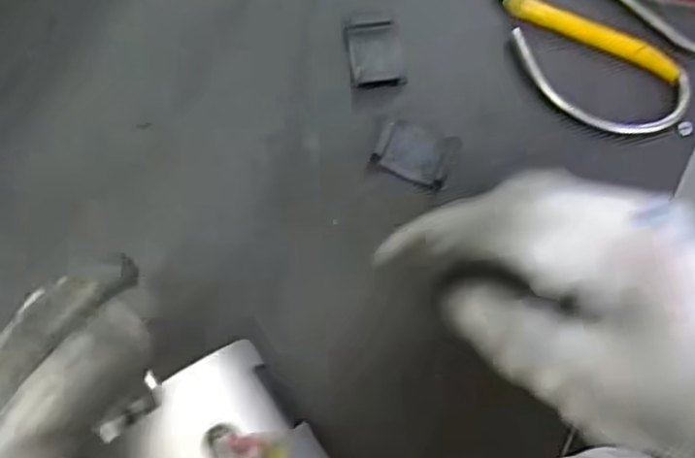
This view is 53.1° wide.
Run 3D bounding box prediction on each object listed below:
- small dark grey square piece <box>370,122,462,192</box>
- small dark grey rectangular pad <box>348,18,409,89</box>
[{"bbox_3d":[0.032,-0.035,0.323,0.035,0.006,0.026,21,77,5],"label":"small dark grey square piece"},{"bbox_3d":[0.014,-0.085,0.335,0.025,0.004,0.034,-6,76,-2],"label":"small dark grey rectangular pad"}]

